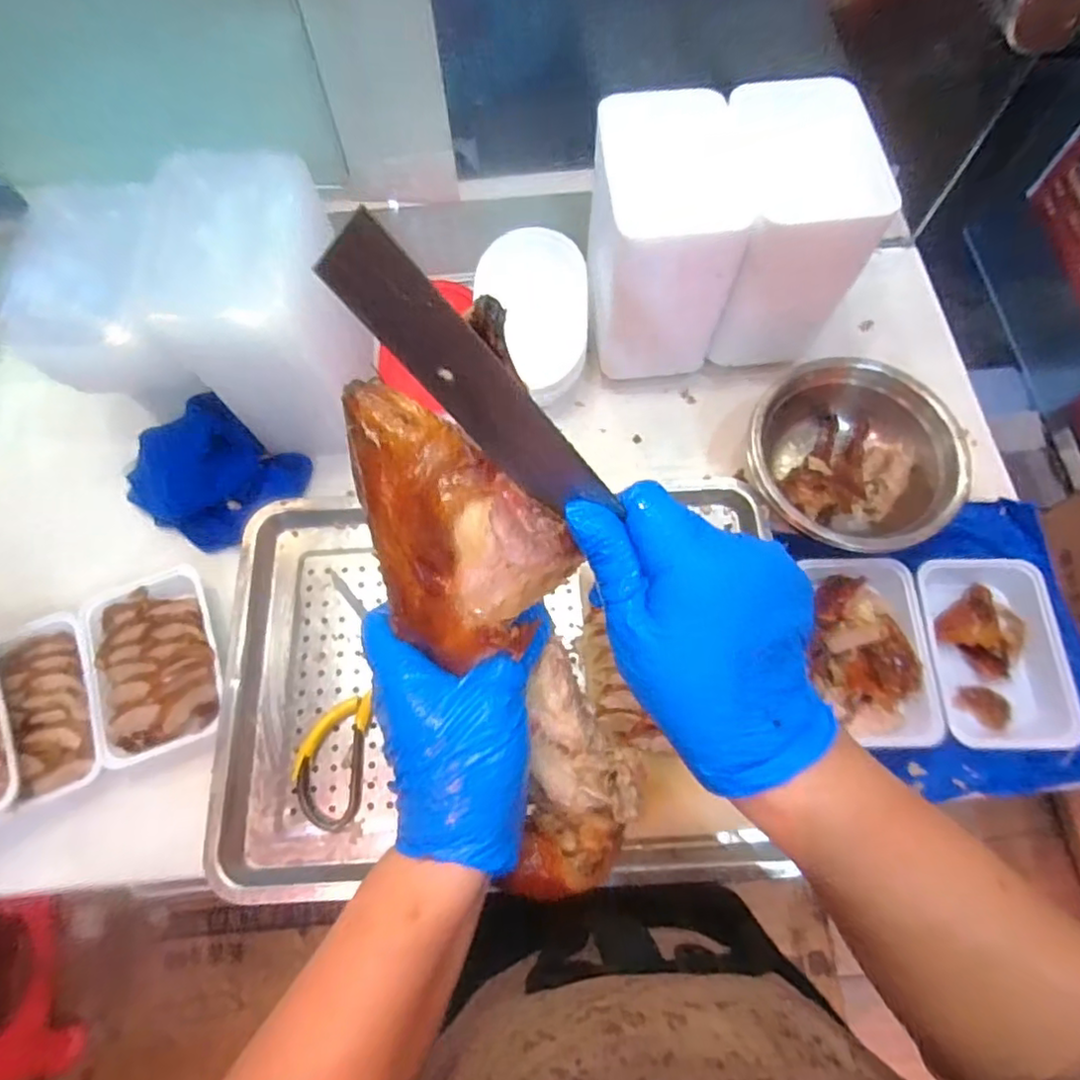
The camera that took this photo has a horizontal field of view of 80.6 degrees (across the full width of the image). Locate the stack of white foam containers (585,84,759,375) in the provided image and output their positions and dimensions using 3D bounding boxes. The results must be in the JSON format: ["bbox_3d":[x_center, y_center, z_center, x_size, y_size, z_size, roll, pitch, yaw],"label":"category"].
[{"bbox_3d":[0.114,-0.285,0.614,0.116,0.185,0.162,-6,69,-1],"label":"stack of white foam containers"}]

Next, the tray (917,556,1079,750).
[{"bbox_3d":[0.401,0.098,0.564,0.109,0.035,0.163,-3,69,1],"label":"tray"}]

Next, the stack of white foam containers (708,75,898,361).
[{"bbox_3d":[0.230,-0.299,0.615,0.117,0.183,0.158,-3,69,0],"label":"stack of white foam containers"}]

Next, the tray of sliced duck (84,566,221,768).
[{"bbox_3d":[-0.352,0.109,0.584,0.107,0.034,0.161,-18,70,-5],"label":"tray of sliced duck"}]

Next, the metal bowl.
[{"bbox_3d":[0.294,-0.076,0.603,0.194,0.088,0.178,-1,69,1],"label":"metal bowl"}]

